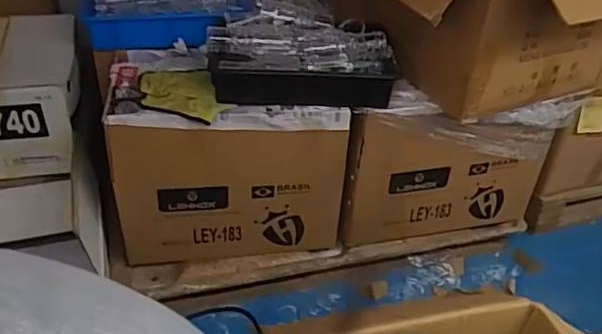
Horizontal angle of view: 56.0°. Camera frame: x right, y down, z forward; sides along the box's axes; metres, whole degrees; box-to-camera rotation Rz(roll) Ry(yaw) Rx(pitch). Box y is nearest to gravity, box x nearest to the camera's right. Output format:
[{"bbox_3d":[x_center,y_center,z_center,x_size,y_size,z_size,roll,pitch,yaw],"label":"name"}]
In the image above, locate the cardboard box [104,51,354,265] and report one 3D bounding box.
[{"bbox_3d":[-0.183,-0.033,1.446,0.527,0.416,0.312,-3,39,-9],"label":"cardboard box"}]

